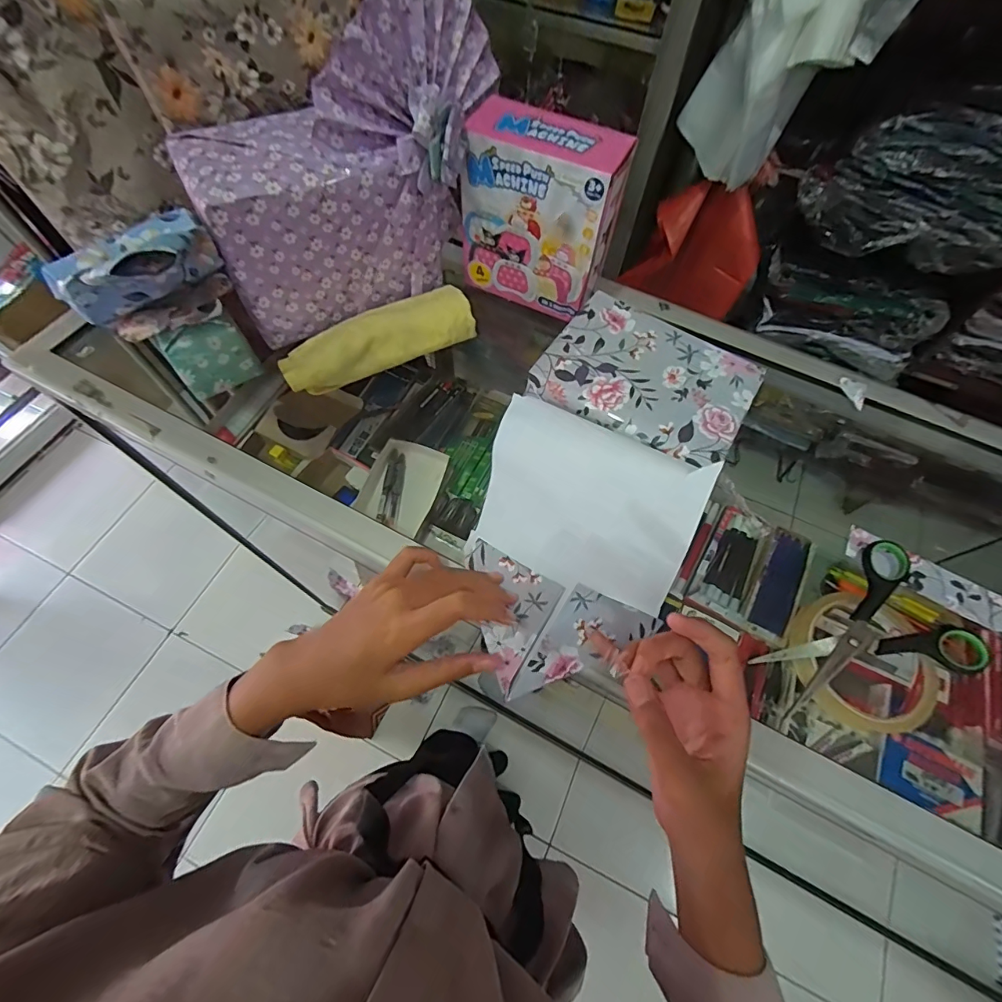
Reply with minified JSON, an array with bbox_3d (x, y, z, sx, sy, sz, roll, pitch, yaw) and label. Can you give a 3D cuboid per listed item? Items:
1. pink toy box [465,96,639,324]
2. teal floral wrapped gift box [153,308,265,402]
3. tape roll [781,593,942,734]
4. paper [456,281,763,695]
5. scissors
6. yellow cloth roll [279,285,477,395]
[{"bbox_3d":[0.037,-0.258,0.425,0.135,0.139,0.060,26,66,10],"label":"pink toy box"},{"bbox_3d":[-0.244,-0.121,0.393,0.060,0.068,0.014,-35,71,-17],"label":"teal floral wrapped gift box"},{"bbox_3d":[0.257,0.113,0.330,0.091,0.018,0.102,41,70,16],"label":"tape roll"},{"bbox_3d":[0.066,-0.011,0.335,0.150,0.043,0.288,23,85,18],"label":"paper"},{"bbox_3d":[0.254,0.097,0.327,0.151,0.010,0.097,-21,67,-12],"label":"scissors"},{"bbox_3d":[-0.108,-0.146,0.417,0.172,0.040,0.046,-25,68,-13],"label":"yellow cloth roll"}]

